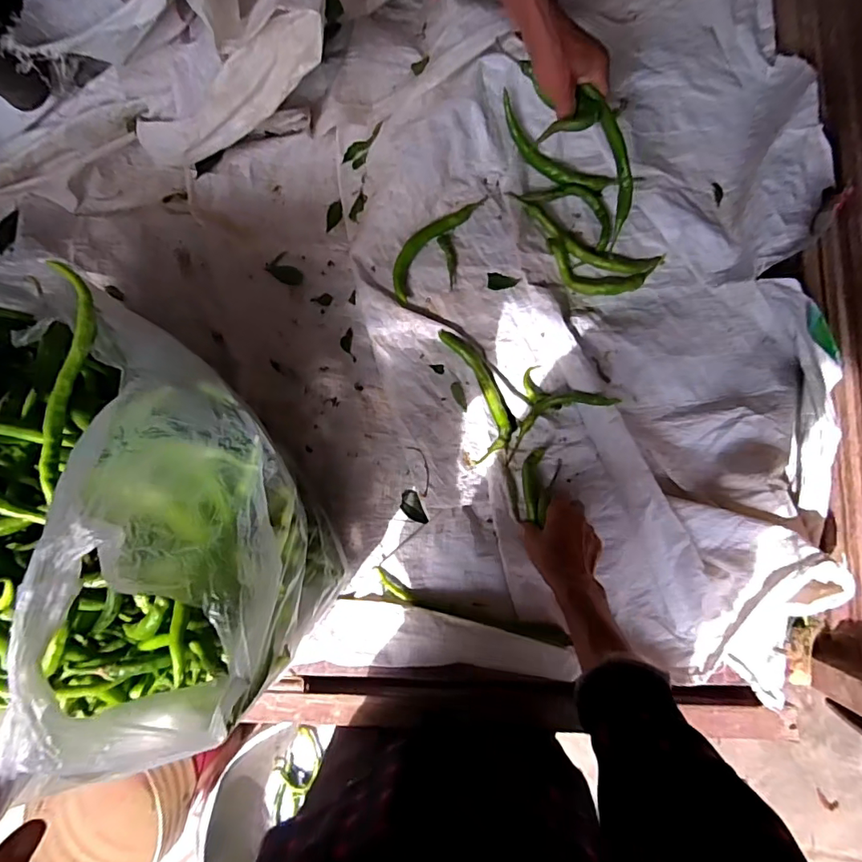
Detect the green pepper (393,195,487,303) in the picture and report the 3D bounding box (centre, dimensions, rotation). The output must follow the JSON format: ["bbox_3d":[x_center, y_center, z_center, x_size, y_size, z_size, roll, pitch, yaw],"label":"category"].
[{"bbox_3d":[0.000,-0.258,0.708,0.051,0.015,0.179,35,87,8],"label":"green pepper"}]

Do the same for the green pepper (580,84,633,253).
[{"bbox_3d":[0.227,-0.324,0.642,0.032,0.026,0.182,-16,107,3],"label":"green pepper"}]

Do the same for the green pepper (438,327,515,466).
[{"bbox_3d":[0.063,-0.053,0.679,0.060,0.018,0.180,-14,82,3],"label":"green pepper"}]

